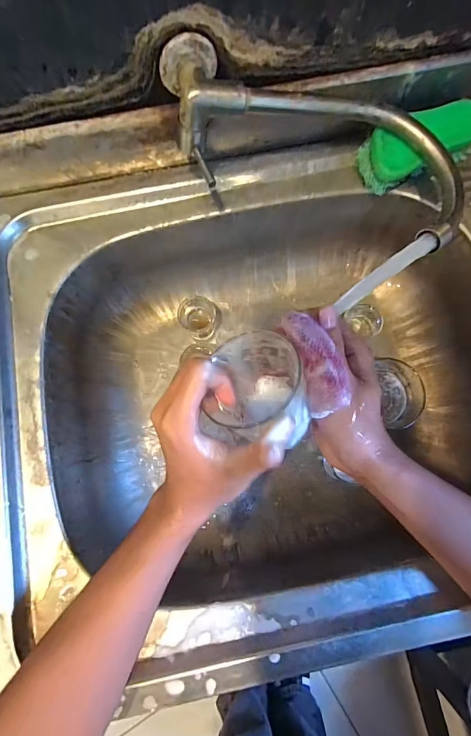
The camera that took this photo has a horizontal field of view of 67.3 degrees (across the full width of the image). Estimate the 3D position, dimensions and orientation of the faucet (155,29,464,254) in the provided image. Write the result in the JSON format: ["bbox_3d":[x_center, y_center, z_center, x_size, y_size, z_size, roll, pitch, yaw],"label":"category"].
[{"bbox_3d":[0.073,-0.203,0.298,0.275,0.072,0.133,19,78,5],"label":"faucet"}]

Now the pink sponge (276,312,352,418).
[{"bbox_3d":[0.055,-0.004,0.243,0.029,0.023,0.072,-21,90,-4],"label":"pink sponge"}]

